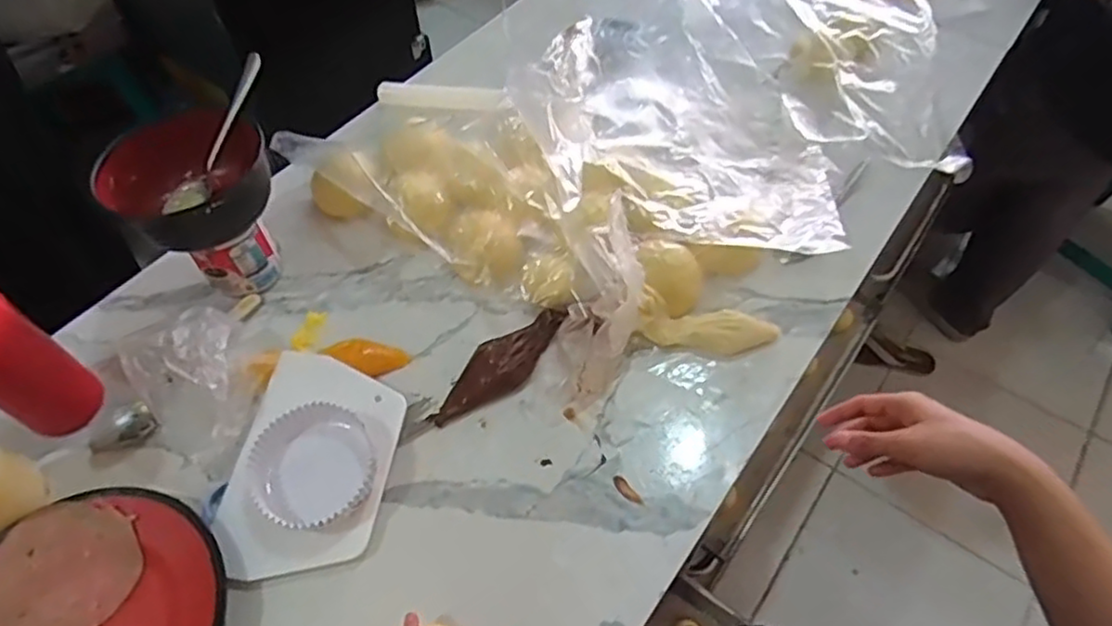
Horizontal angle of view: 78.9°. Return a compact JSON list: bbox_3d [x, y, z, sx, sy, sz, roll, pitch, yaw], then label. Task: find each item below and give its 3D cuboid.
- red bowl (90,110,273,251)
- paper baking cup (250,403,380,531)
[{"bbox_3d":[-0.338,-0.128,0.614,0.145,0.063,0.142,0,56,0],"label":"red bowl"},{"bbox_3d":[-0.197,0.127,0.552,0.094,0.039,0.094,0,56,0],"label":"paper baking cup"}]

